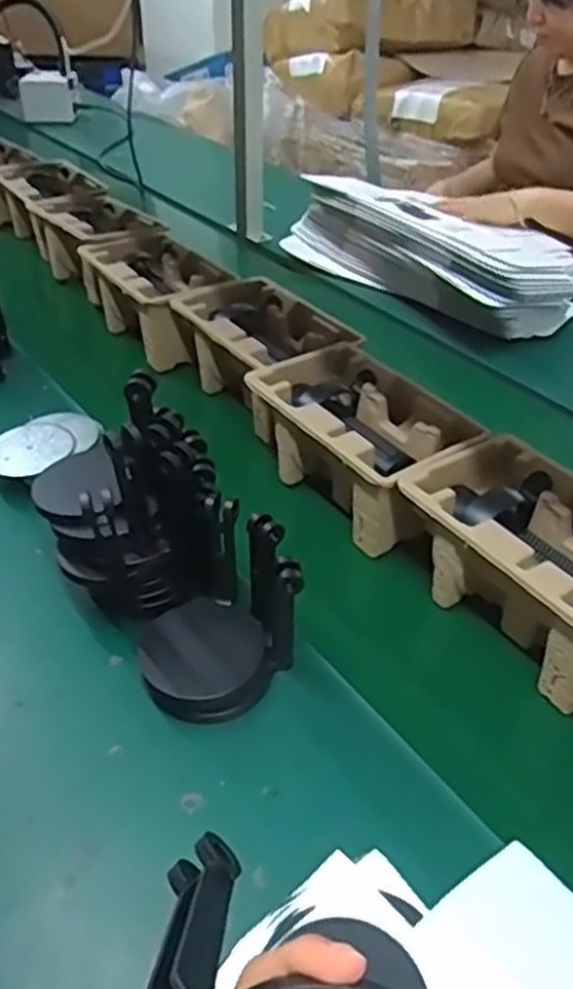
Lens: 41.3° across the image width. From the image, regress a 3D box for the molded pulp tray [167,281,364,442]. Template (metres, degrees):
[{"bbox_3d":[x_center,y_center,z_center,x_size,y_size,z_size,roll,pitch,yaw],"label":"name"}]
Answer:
[{"bbox_3d":[-0.028,-0.169,0.954,0.149,0.116,0.223,-22,45,-25],"label":"molded pulp tray"}]

